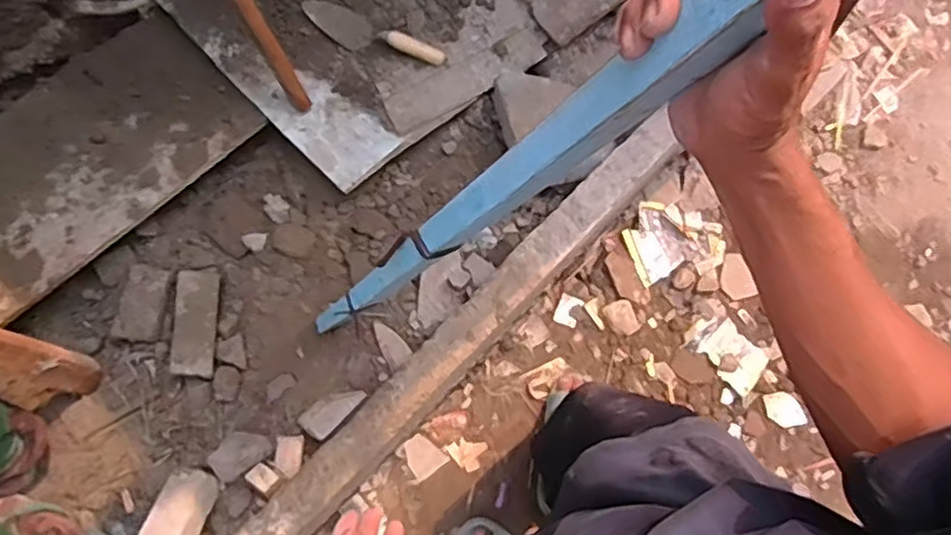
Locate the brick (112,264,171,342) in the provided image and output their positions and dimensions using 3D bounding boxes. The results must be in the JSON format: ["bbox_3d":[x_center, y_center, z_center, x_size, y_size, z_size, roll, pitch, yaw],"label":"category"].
[{"bbox_3d":[-0.651,0.070,1.323,0.093,0.034,0.146,11,74,1],"label":"brick"}]

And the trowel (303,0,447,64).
[{"bbox_3d":[-0.223,-0.496,1.451,0.310,0.035,0.085,24,74,5],"label":"trowel"}]

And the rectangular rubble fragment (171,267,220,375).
[{"bbox_3d":[-0.546,0.108,1.317,0.080,0.042,0.214,-3,74,-3],"label":"rectangular rubble fragment"}]

